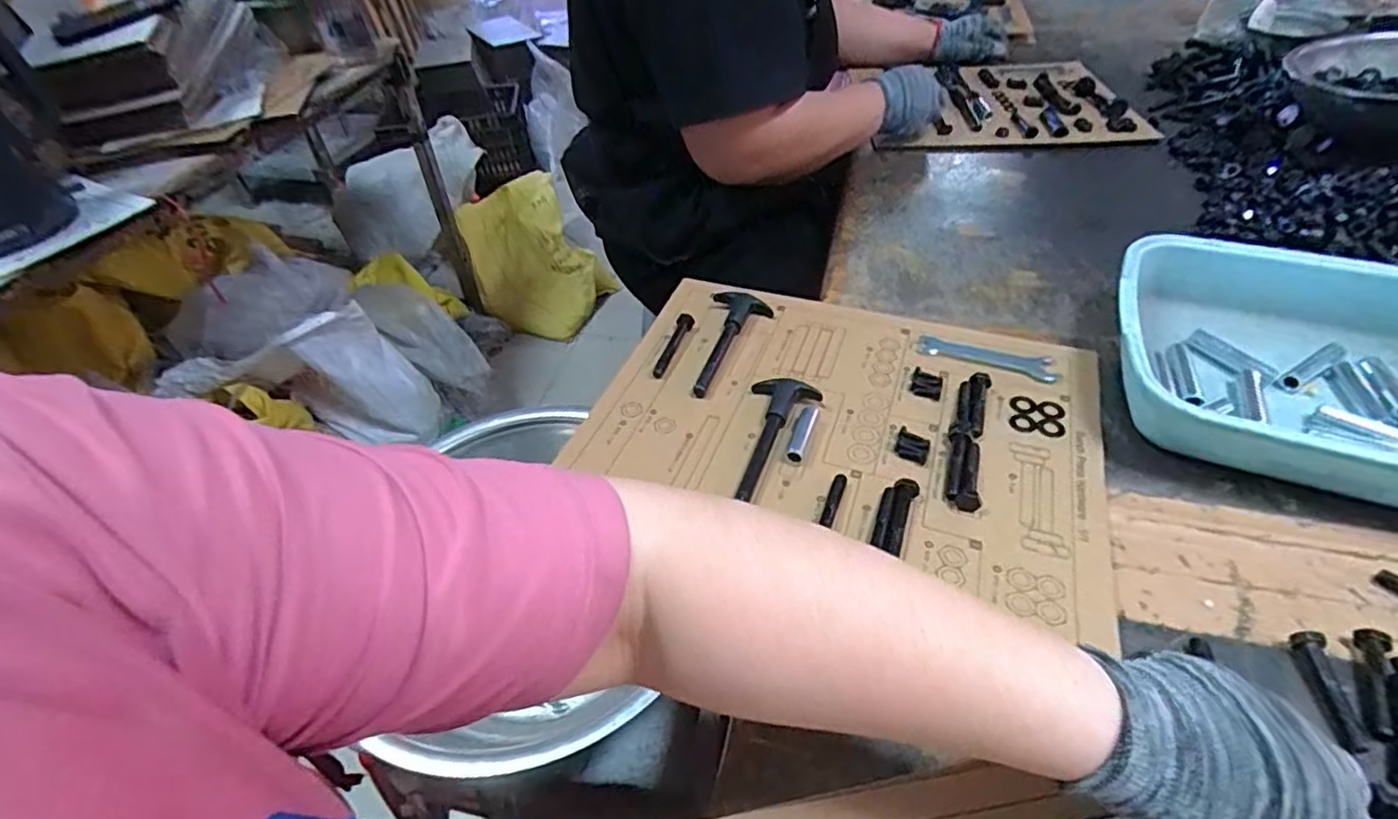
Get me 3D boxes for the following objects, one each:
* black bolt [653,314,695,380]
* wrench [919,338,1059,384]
[{"bbox_3d":[-0.024,-0.057,0.571,0.014,0.016,0.073,15,48,18],"label":"black bolt"},{"bbox_3d":[0.241,-0.044,0.545,0.110,0.004,0.033,11,47,15],"label":"wrench"}]

